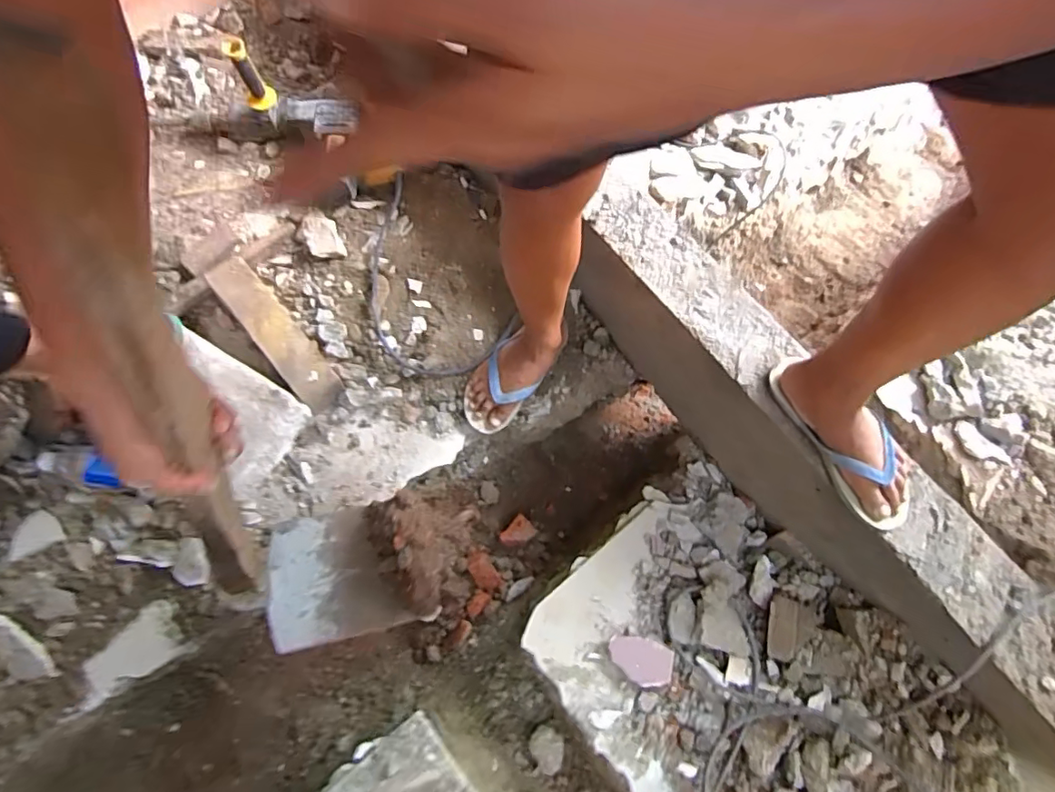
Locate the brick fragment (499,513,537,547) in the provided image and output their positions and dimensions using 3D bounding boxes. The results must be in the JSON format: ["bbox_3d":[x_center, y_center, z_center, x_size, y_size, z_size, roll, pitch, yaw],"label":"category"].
[{"bbox_3d":[-0.019,0.265,1.044,0.062,0.030,0.046,-42,76,-17],"label":"brick fragment"}]

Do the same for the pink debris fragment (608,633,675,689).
[{"bbox_3d":[0.178,0.416,0.855,0.097,0.019,0.066,14,68,2],"label":"pink debris fragment"}]

